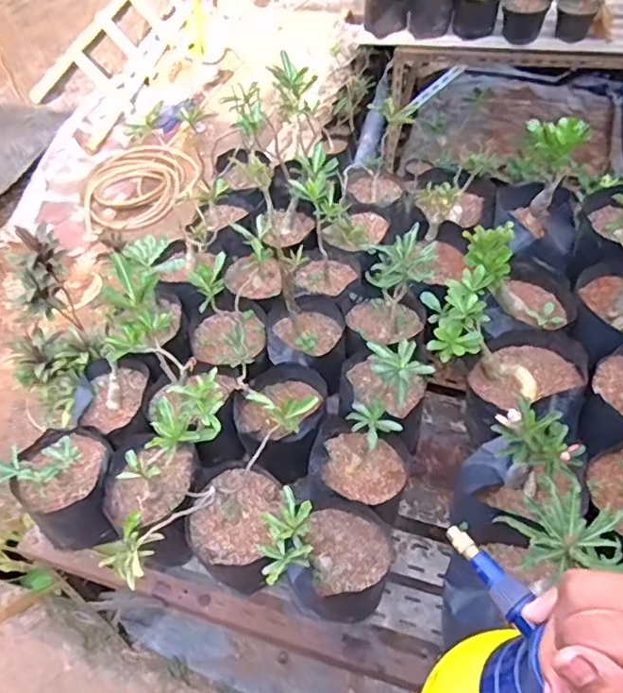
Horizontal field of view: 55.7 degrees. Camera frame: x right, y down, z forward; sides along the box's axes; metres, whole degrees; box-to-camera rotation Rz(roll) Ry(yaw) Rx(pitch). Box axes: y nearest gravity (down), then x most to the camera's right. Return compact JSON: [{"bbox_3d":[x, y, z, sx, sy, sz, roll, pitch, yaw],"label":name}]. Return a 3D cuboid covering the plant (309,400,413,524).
[{"bbox_3d":[0.069,0.199,0.972,0.174,0.240,0.138,-1,52,5],"label":"plant"}]

